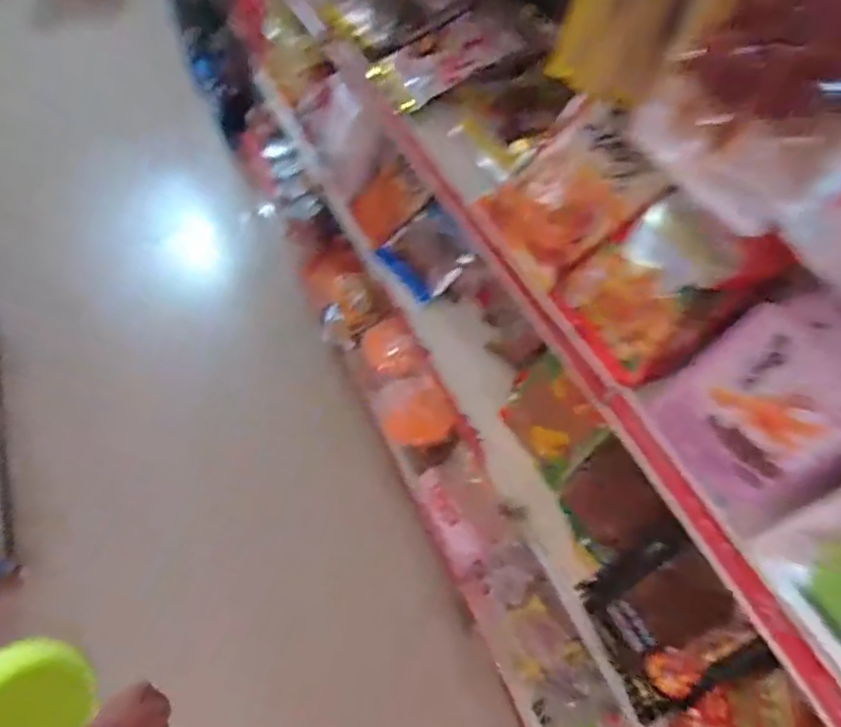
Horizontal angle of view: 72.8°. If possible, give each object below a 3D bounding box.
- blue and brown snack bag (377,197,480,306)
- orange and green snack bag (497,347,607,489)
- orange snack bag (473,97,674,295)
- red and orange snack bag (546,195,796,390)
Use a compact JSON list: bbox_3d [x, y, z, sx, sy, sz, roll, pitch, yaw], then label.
[{"bbox_3d":[0.013,-0.230,1.178,0.186,0.170,0.025,51,18,25],"label":"blue and brown snack bag"},{"bbox_3d":[0.219,0.087,0.953,0.045,0.143,0.185,14,34,-49],"label":"orange and green snack bag"},{"bbox_3d":[0.189,-0.223,0.723,0.208,0.031,0.184,-41,57,16],"label":"orange snack bag"},{"bbox_3d":[0.269,-0.084,0.640,0.045,0.191,0.177,17,30,-50],"label":"red and orange snack bag"}]

